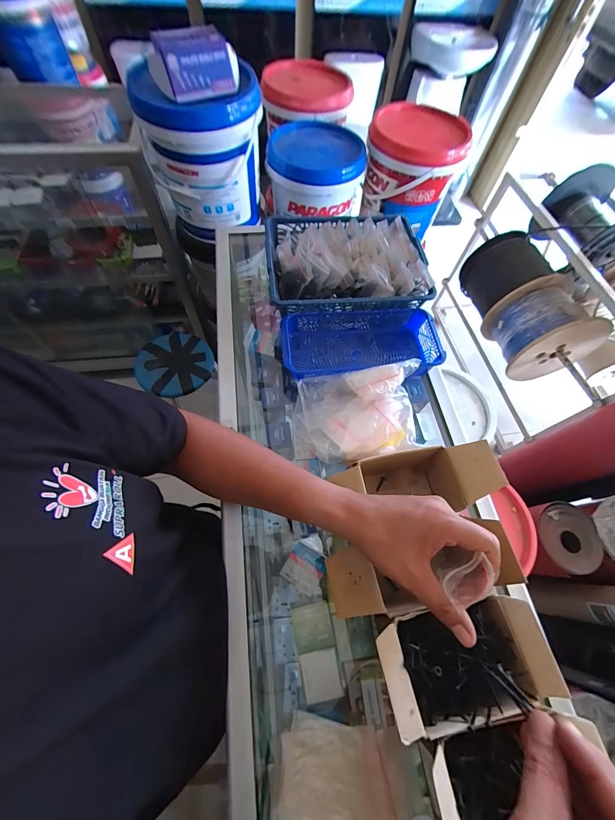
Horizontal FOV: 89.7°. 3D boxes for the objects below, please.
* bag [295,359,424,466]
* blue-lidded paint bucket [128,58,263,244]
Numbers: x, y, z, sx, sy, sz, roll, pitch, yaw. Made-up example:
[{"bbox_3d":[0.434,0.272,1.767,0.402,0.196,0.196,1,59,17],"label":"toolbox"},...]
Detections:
[{"bbox_3d":[0.080,0.005,0.475,0.186,0.061,0.133,-5,63,-6],"label":"bag"},{"bbox_3d":[-0.286,-0.687,0.847,0.301,0.313,0.259,-11,64,-9],"label":"blue-lidded paint bucket"}]

